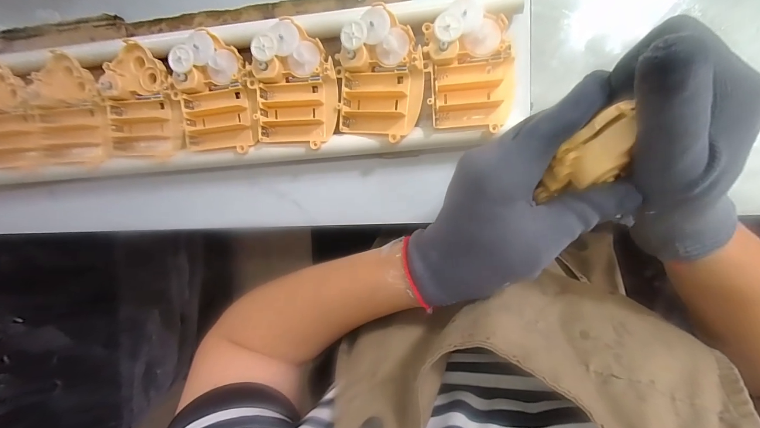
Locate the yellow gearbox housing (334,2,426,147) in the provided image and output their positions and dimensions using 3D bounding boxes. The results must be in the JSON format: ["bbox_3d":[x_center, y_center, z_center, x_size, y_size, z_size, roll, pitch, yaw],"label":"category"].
[{"bbox_3d":[0.000,-0.115,0.271,0.070,0.024,0.098,2,94,7],"label":"yellow gearbox housing"}]

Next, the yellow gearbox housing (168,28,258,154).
[{"bbox_3d":[-0.150,-0.107,0.287,0.064,0.024,0.096,-2,93,7],"label":"yellow gearbox housing"}]

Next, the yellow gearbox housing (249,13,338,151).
[{"bbox_3d":[-0.075,-0.110,0.279,0.070,0.024,0.096,-3,93,8],"label":"yellow gearbox housing"}]

